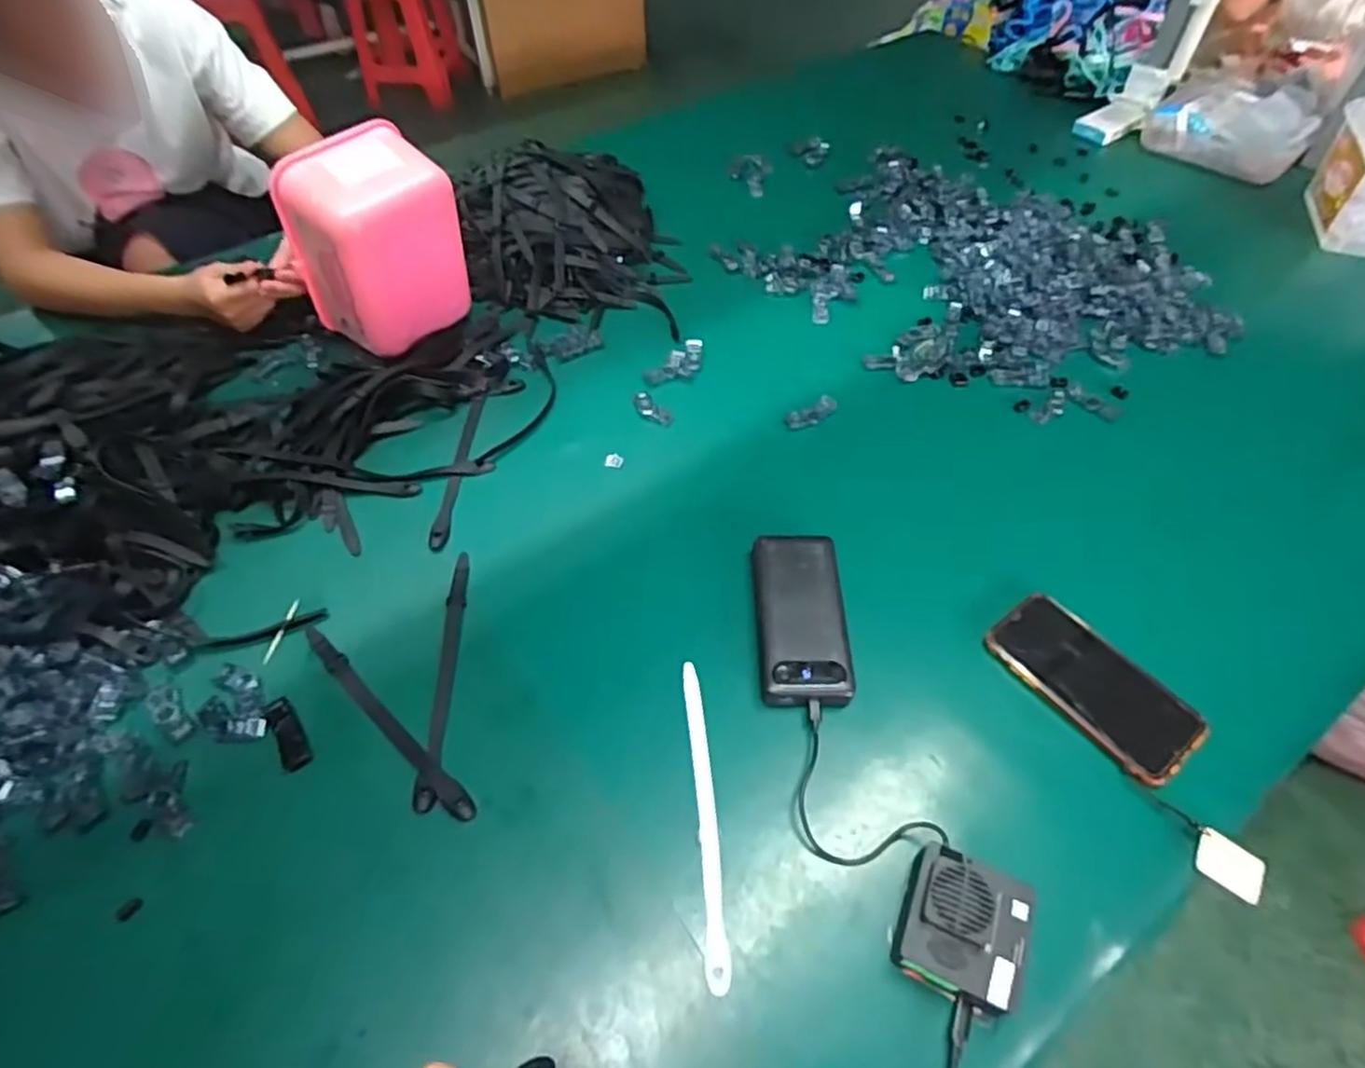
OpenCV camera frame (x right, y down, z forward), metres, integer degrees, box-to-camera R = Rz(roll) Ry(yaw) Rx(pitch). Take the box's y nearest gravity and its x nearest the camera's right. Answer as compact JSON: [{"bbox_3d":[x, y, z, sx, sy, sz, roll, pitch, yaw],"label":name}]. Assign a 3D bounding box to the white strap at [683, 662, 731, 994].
[{"bbox_3d":[0.015,0.198,0.512,0.017,0.004,0.223,-4,52,-3],"label":"white strap"}]

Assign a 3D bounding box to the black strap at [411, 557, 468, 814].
[{"bbox_3d":[-0.194,0.111,0.579,0.016,0.005,0.223,-3,52,-2],"label":"black strap"}]

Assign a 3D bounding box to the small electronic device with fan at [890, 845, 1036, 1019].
[{"bbox_3d":[0.179,0.249,0.448,0.071,0.041,0.077,20,55,16],"label":"small electronic device with fan"}]

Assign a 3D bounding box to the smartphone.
[{"bbox_3d":[0.328,0.119,0.566,0.083,0.012,0.158,-32,58,-22],"label":"smartphone"}]

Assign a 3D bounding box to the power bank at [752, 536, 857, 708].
[{"bbox_3d":[0.100,0.070,0.594,0.073,0.033,0.147,-1,52,0],"label":"power bank"}]

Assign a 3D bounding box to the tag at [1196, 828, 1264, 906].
[{"bbox_3d":[0.382,0.231,0.493,0.049,0.007,0.032,31,76,5],"label":"tag"}]

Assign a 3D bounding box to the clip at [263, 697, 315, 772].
[{"bbox_3d":[-0.303,0.154,0.545,0.021,0.007,0.060,-29,57,-20],"label":"clip"}]

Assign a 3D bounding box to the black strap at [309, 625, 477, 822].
[{"bbox_3d":[-0.233,0.143,0.551,0.215,0.004,0.016,36,60,25],"label":"black strap"}]

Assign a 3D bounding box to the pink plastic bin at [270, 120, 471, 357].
[{"bbox_3d":[-0.313,-0.297,0.744,0.099,0.194,0.150,37,61,25],"label":"pink plastic bin"}]

